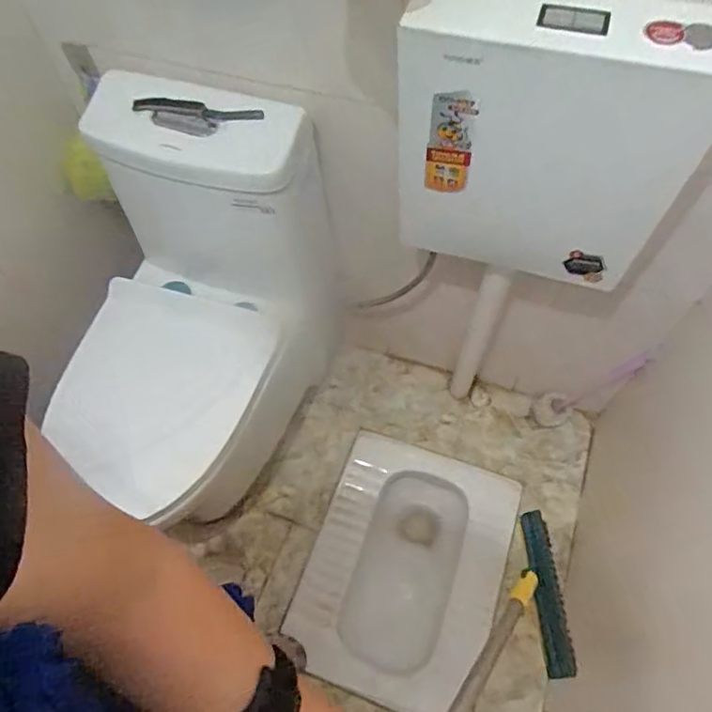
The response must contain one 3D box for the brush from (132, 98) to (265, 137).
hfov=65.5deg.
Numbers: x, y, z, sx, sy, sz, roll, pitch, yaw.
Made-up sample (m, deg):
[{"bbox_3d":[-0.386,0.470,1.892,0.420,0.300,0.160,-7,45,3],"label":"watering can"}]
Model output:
[{"bbox_3d":[-0.241,-0.361,0.837,0.191,0.022,0.050,13,62,9],"label":"brush"}]

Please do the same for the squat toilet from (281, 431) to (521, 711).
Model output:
[{"bbox_3d":[0.109,0.473,1.246,0.392,0.163,0.513,18,62,12],"label":"squat toilet"}]

